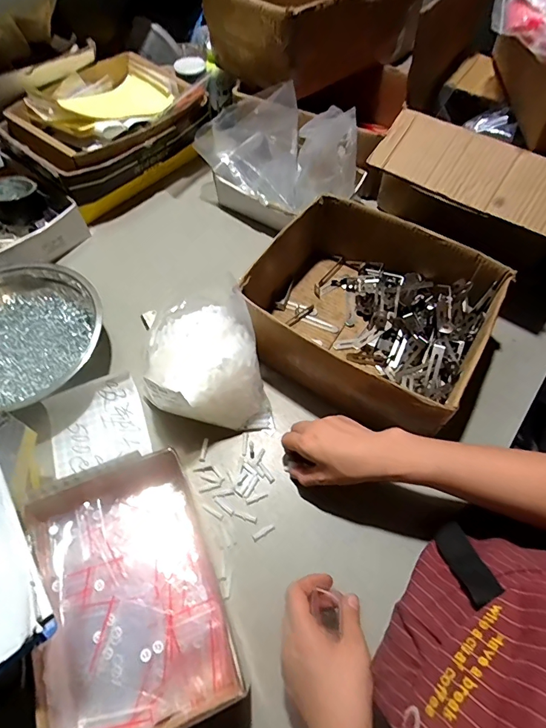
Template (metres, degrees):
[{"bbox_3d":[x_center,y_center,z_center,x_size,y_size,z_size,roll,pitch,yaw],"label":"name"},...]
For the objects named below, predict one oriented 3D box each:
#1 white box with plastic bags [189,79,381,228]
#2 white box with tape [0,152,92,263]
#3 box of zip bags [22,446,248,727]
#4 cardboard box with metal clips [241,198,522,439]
[{"bbox_3d":[0.002,-0.377,0.737,0.306,0.158,0.172,31,64,16],"label":"white box with plastic bags"},{"bbox_3d":[-0.467,-0.277,0.736,0.257,0.066,0.151,40,67,20],"label":"white box with tape"},{"bbox_3d":[-0.151,0.242,0.435,0.178,0.071,0.256,-20,62,-12],"label":"box of zip bags"},{"bbox_3d":[0.132,-0.078,0.597,0.310,0.123,0.263,29,64,15],"label":"cardboard box with metal clips"}]

